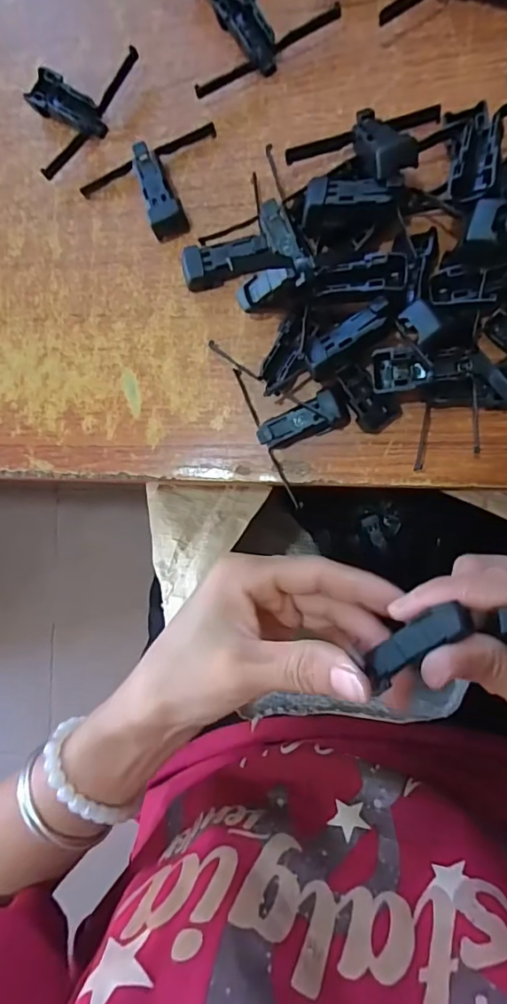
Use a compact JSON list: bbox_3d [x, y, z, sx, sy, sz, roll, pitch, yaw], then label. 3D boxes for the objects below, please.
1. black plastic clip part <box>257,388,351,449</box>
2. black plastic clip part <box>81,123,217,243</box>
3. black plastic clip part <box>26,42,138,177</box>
[{"bbox_3d":[0.028,-0.043,0.275,0.050,0.015,0.020,-25,87,7],"label":"black plastic clip part"},{"bbox_3d":[-0.054,-0.180,0.287,0.081,0.015,0.052,-25,86,7],"label":"black plastic clip part"},{"bbox_3d":[-0.104,-0.234,0.293,0.081,0.014,0.044,-41,85,6],"label":"black plastic clip part"}]

